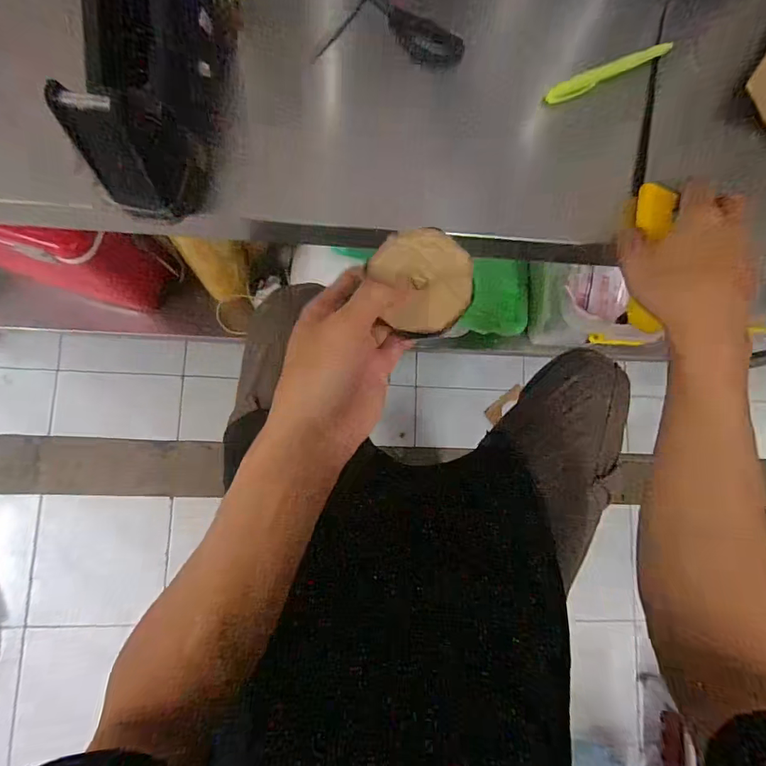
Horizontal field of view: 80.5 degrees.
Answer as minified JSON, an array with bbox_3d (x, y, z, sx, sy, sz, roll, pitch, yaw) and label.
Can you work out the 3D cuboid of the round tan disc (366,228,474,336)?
[{"bbox_3d":[0.028,-0.068,0.301,0.064,0.004,0.068,0,91,-1],"label":"round tan disc"}]

